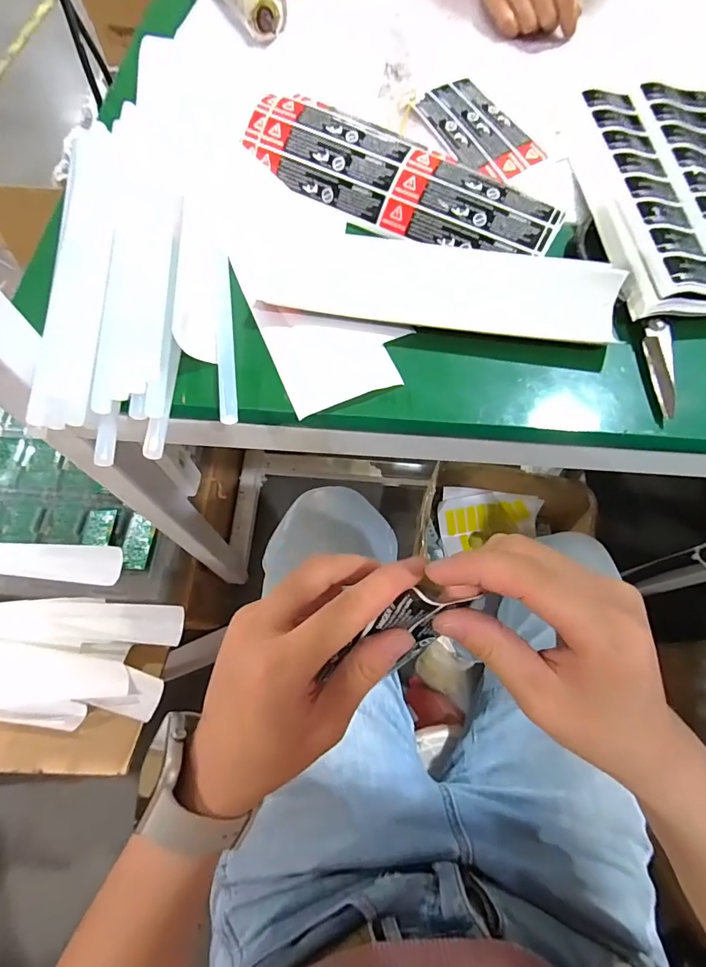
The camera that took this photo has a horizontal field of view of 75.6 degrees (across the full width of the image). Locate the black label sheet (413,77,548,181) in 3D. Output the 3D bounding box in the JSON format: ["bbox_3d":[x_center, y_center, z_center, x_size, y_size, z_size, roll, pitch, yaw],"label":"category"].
[{"bbox_3d":[0.108,-0.311,0.399,0.071,0.006,0.113,-28,77,-10],"label":"black label sheet"}]

